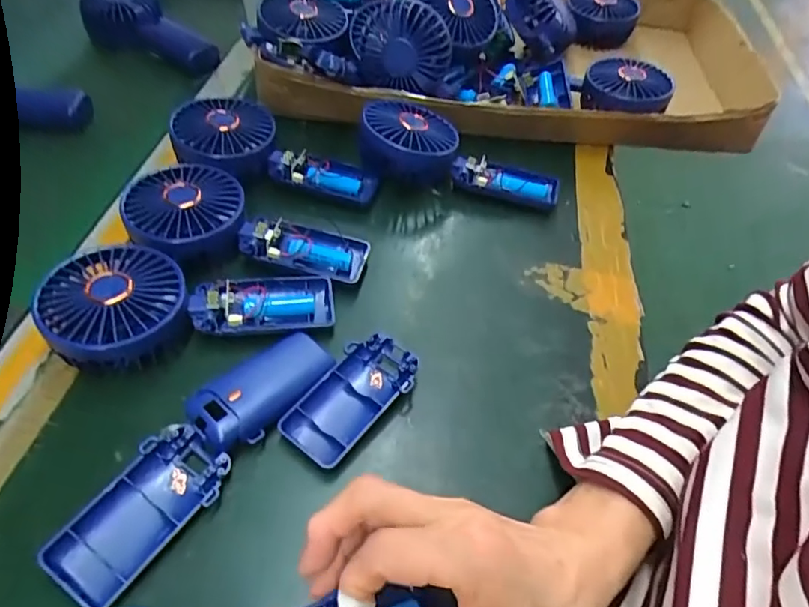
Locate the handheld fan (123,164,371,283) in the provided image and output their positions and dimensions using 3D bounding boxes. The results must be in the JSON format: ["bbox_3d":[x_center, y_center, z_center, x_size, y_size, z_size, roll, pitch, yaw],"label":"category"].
[{"bbox_3d":[-0.118,-0.055,0.416,0.176,0.030,0.080,17,50,-8],"label":"handheld fan"}]

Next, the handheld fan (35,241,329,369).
[{"bbox_3d":[-0.142,0.001,0.371,0.180,0.035,0.086,1,49,-22],"label":"handheld fan"}]

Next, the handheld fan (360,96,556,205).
[{"bbox_3d":[0.047,-0.129,0.490,0.181,0.045,0.081,18,51,-6],"label":"handheld fan"}]

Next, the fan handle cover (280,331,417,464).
[{"bbox_3d":[-0.033,0.060,0.346,0.046,0.018,0.090,36,57,23],"label":"fan handle cover"}]

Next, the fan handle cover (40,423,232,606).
[{"bbox_3d":[-0.141,0.112,0.293,0.049,0.019,0.091,28,54,17],"label":"fan handle cover"}]

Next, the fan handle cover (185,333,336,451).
[{"bbox_3d":[-0.086,0.054,0.339,0.088,0.021,0.043,-36,62,-29],"label":"fan handle cover"}]

